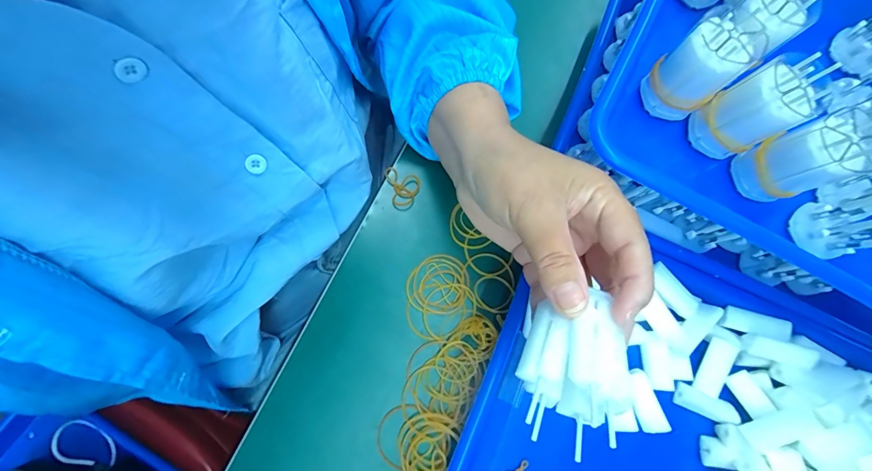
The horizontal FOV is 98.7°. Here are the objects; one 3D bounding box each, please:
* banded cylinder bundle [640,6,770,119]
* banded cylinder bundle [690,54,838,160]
[{"bbox_3d":[0.164,-0.106,0.235,0.034,0.060,0.041,-36,84,-13],"label":"banded cylinder bundle"},{"bbox_3d":[0.195,-0.077,0.235,0.030,0.069,0.039,-36,84,-13],"label":"banded cylinder bundle"}]

